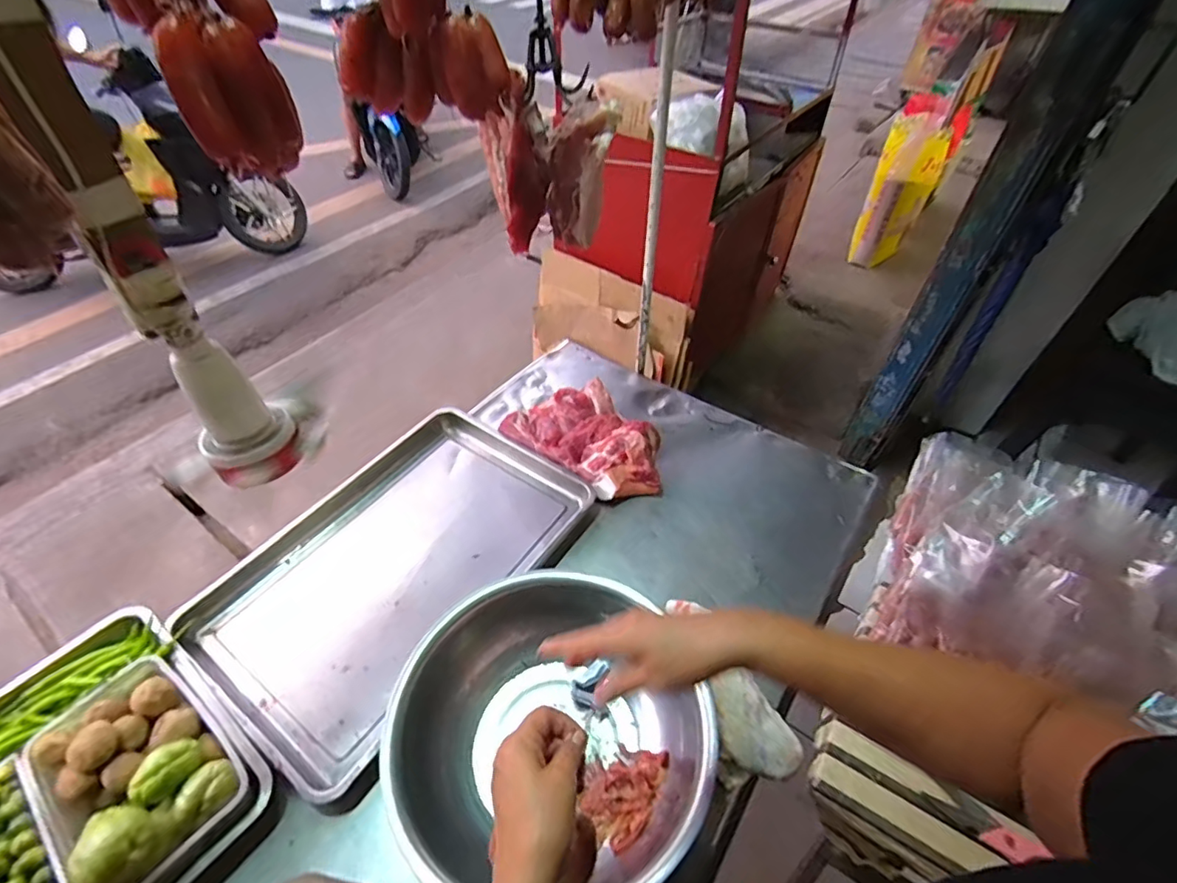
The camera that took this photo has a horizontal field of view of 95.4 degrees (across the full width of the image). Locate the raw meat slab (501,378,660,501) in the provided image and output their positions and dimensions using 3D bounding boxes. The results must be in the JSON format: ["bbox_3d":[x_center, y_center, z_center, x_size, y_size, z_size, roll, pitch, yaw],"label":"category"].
[{"bbox_3d":[0.013,-0.012,1.034,0.310,0.090,0.197,28,52,23],"label":"raw meat slab"}]

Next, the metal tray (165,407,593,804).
[{"bbox_3d":[-0.311,0.197,0.890,0.413,0.064,0.579,27,51,22],"label":"metal tray"}]

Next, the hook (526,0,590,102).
[{"bbox_3d":[-0.034,-0.487,0.548,0.069,0.231,0.049,1,46,-1],"label":"hook"}]

